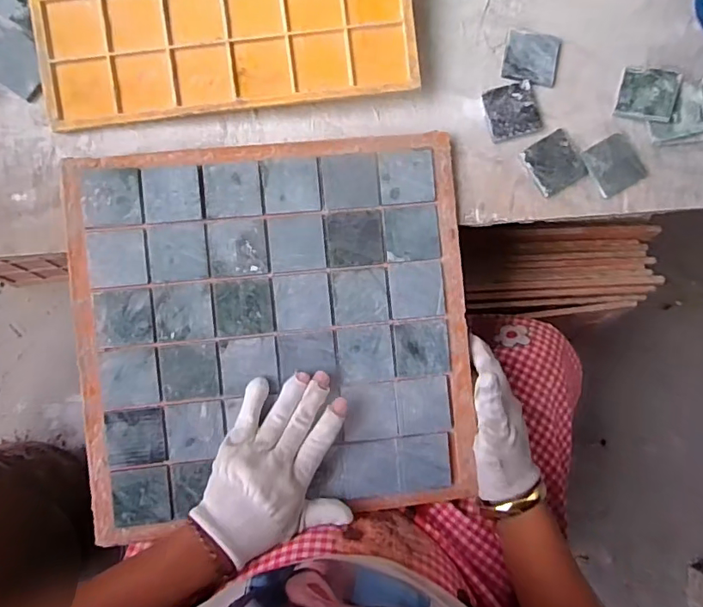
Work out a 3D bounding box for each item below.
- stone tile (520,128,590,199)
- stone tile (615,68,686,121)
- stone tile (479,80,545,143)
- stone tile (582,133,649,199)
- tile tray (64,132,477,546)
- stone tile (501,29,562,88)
[{"bbox_3d":[0.188,-0.130,0.463,0.047,0.004,0.049,-29,88,-6],"label":"stone tile"},{"bbox_3d":[0.273,-0.193,0.462,0.048,0.004,0.048,17,90,27],"label":"stone tile"},{"bbox_3d":[0.148,-0.177,0.461,0.050,0.004,0.047,-18,87,-5],"label":"stone tile"},{"bbox_3d":[0.245,-0.129,0.466,0.051,0.005,0.048,-32,88,-6],"label":"stone tile"},{"bbox_3d":[-0.066,0.025,0.443,0.335,0.029,0.322,-5,86,-4],"label":"tile tray"},{"bbox_3d":[0.168,-0.228,0.465,0.050,0.005,0.048,12,85,-3],"label":"stone tile"}]

